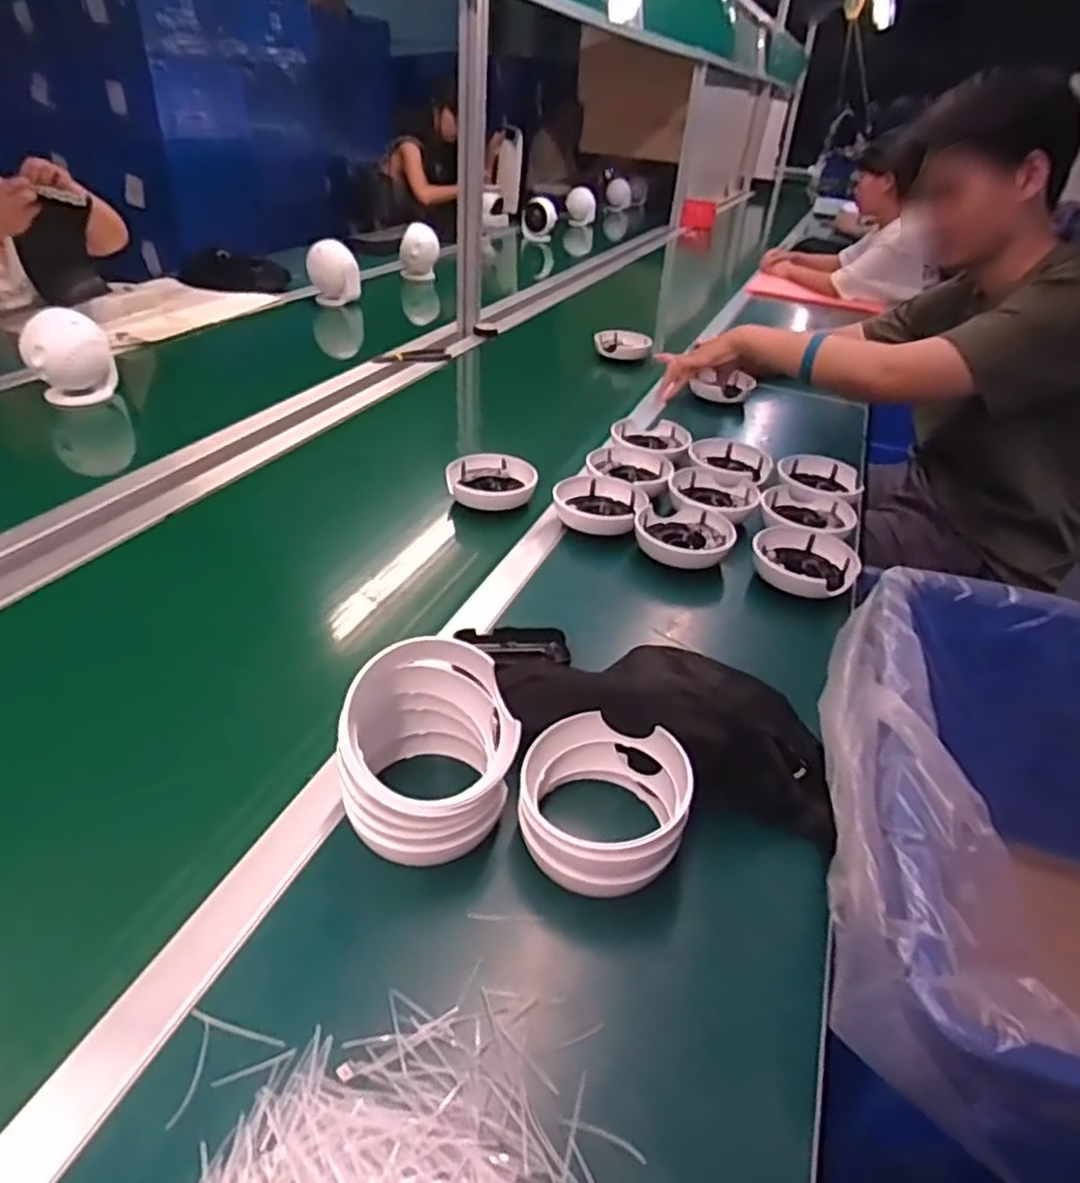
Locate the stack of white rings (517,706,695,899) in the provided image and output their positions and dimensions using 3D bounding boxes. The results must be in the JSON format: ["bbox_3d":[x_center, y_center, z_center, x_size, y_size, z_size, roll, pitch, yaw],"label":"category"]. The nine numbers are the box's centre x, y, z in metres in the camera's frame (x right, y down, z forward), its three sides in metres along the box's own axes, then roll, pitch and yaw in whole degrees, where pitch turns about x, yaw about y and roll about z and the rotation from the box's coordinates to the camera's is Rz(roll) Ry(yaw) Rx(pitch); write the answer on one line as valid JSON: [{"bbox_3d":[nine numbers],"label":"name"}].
[{"bbox_3d":[0.045,0.153,0.517,0.119,0.066,0.113,12,34,7],"label":"stack of white rings"}]

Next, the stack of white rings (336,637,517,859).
[{"bbox_3d":[-0.076,0.115,0.508,0.114,0.125,0.110,6,33,-2],"label":"stack of white rings"}]

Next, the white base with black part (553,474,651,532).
[{"bbox_3d":[0.074,-0.106,0.898,0.111,0.035,0.117,5,35,0],"label":"white base with black part"}]

